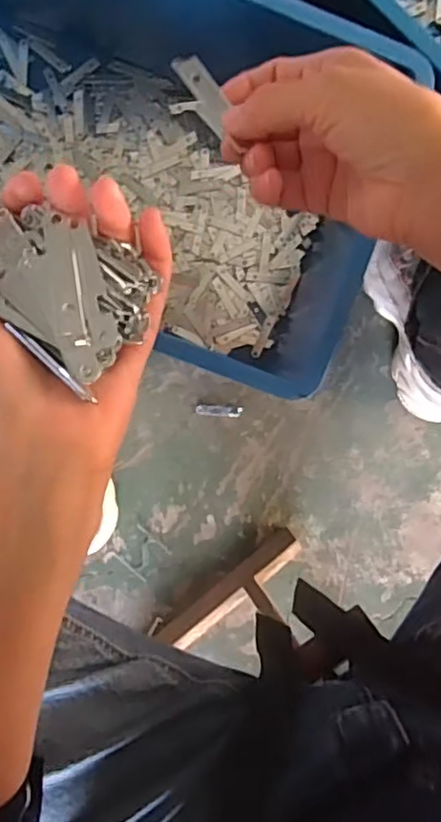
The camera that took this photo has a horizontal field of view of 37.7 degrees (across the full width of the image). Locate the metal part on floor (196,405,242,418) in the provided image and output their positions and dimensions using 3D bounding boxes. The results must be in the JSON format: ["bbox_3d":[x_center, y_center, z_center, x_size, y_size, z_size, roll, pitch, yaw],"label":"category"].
[{"bbox_3d":[-0.001,0.001,0.744,0.051,0.004,0.012,3,95,-4],"label":"metal part on floor"}]

